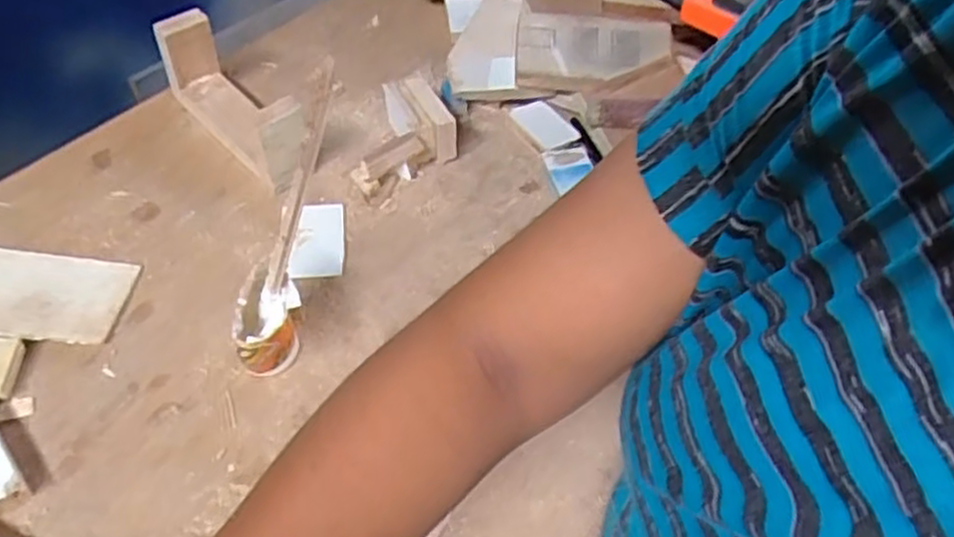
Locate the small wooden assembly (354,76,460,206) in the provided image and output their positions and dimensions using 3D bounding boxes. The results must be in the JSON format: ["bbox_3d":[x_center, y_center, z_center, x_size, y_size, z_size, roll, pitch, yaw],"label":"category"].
[{"bbox_3d":[-0.067,-0.107,0.631,0.098,0.047,0.069,-35,60,-26],"label":"small wooden assembly"}]

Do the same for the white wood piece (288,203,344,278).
[{"bbox_3d":[-0.120,-0.023,0.584,0.037,0.010,0.070,0,51,-3],"label":"white wood piece"}]

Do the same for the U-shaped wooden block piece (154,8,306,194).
[{"bbox_3d":[-0.195,-0.138,0.626,0.043,0.086,0.152,-36,61,-27],"label":"U-shaped wooden block piece"}]

